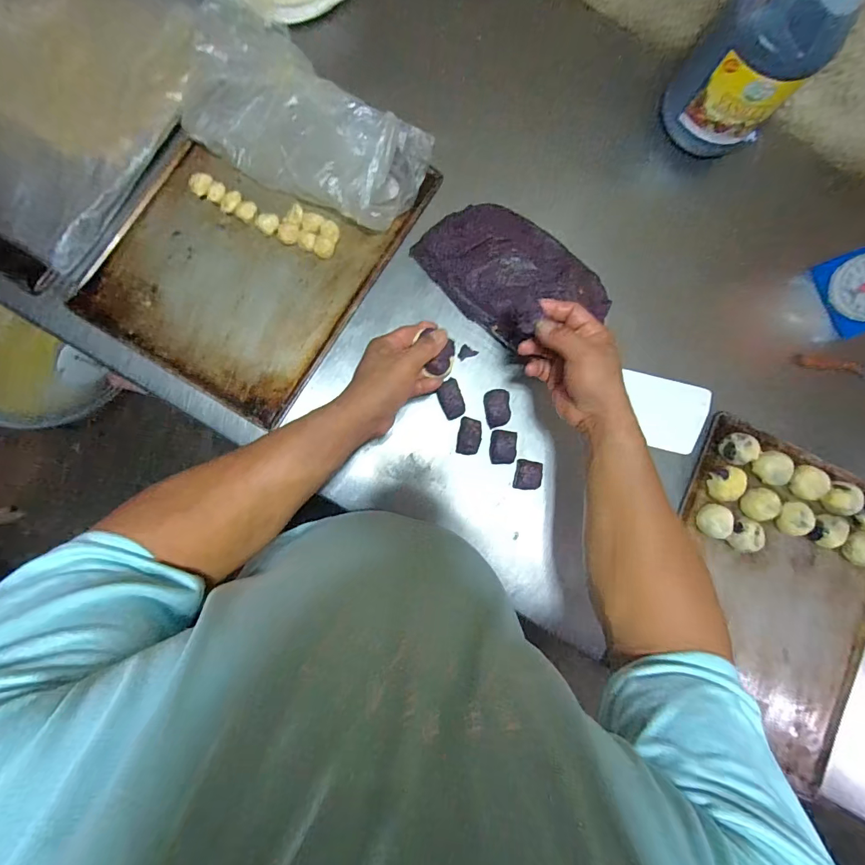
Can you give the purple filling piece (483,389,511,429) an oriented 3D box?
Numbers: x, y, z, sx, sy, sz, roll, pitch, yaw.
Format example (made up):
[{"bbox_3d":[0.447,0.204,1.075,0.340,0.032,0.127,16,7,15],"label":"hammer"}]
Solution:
[{"bbox_3d":[0.094,-0.035,0.619,0.036,0.013,0.053,-6,87,-5],"label":"purple filling piece"}]

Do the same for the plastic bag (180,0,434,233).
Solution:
[{"bbox_3d":[-0.171,-0.421,0.578,0.328,0.105,0.181,28,85,-2],"label":"plastic bag"}]

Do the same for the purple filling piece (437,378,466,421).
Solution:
[{"bbox_3d":[0.027,-0.046,0.615,0.031,0.015,0.051,-24,89,-5],"label":"purple filling piece"}]

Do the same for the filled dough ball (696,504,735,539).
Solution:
[{"bbox_3d":[0.399,0.125,0.616,0.039,0.027,0.045,13,86,-4],"label":"filled dough ball"}]

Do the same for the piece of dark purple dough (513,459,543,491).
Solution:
[{"bbox_3d":[0.137,0.061,0.615,0.037,0.018,0.042,14,86,-4],"label":"piece of dark purple dough"}]

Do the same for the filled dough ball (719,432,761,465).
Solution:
[{"bbox_3d":[0.438,0.023,0.628,0.045,0.032,0.043,0,87,-4],"label":"filled dough ball"}]

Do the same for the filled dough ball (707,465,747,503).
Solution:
[{"bbox_3d":[0.420,0.073,0.622,0.042,0.026,0.048,-2,87,-5],"label":"filled dough ball"}]

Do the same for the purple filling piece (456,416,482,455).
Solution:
[{"bbox_3d":[0.053,0.006,0.613,0.034,0.017,0.051,8,86,-4],"label":"purple filling piece"}]

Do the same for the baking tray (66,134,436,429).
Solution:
[{"bbox_3d":[-0.247,-0.256,0.609,0.322,0.017,0.407,32,85,-2],"label":"baking tray"}]

